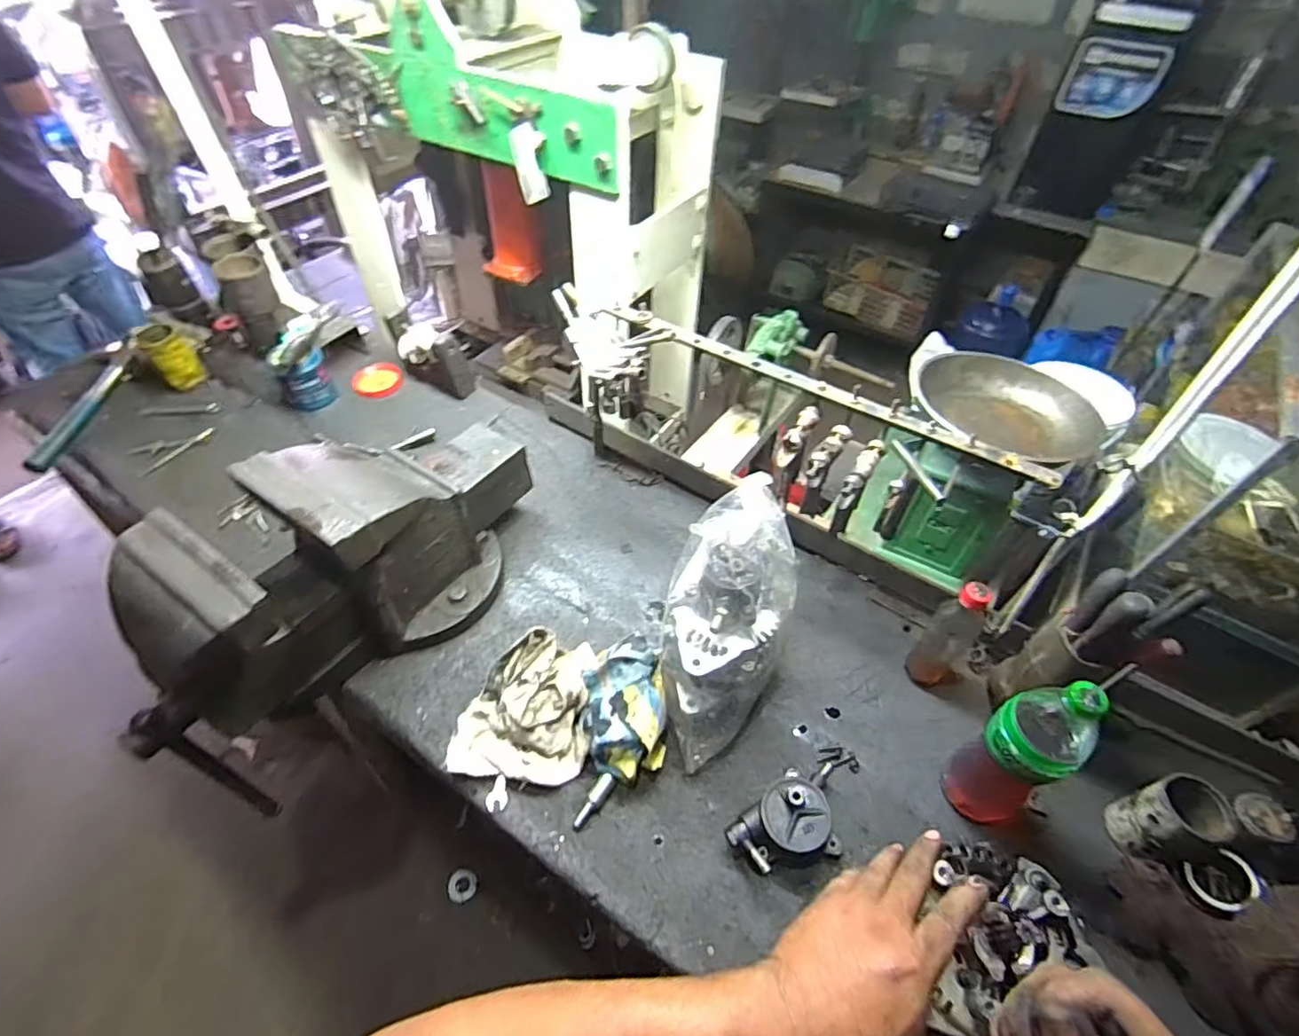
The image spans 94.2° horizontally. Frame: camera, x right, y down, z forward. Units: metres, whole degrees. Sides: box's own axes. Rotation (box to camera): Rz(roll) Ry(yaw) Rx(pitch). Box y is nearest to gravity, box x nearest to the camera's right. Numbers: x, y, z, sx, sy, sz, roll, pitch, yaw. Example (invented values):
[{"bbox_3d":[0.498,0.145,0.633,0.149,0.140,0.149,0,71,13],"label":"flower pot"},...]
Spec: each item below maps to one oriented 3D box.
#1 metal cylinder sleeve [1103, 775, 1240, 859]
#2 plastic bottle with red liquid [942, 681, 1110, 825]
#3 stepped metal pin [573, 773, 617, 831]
[{"bbox_3d":[0.577,0.336,0.672,0.079,0.098,0.071,-14,51,-15],"label":"metal cylinder sleeve"},{"bbox_3d":[0.394,0.244,0.632,0.081,0.265,0.082,-18,52,-18],"label":"plastic bottle with red liquid"},{"bbox_3d":[-0.066,0.339,0.721,0.016,0.015,0.071,28,53,21],"label":"stepped metal pin"}]

